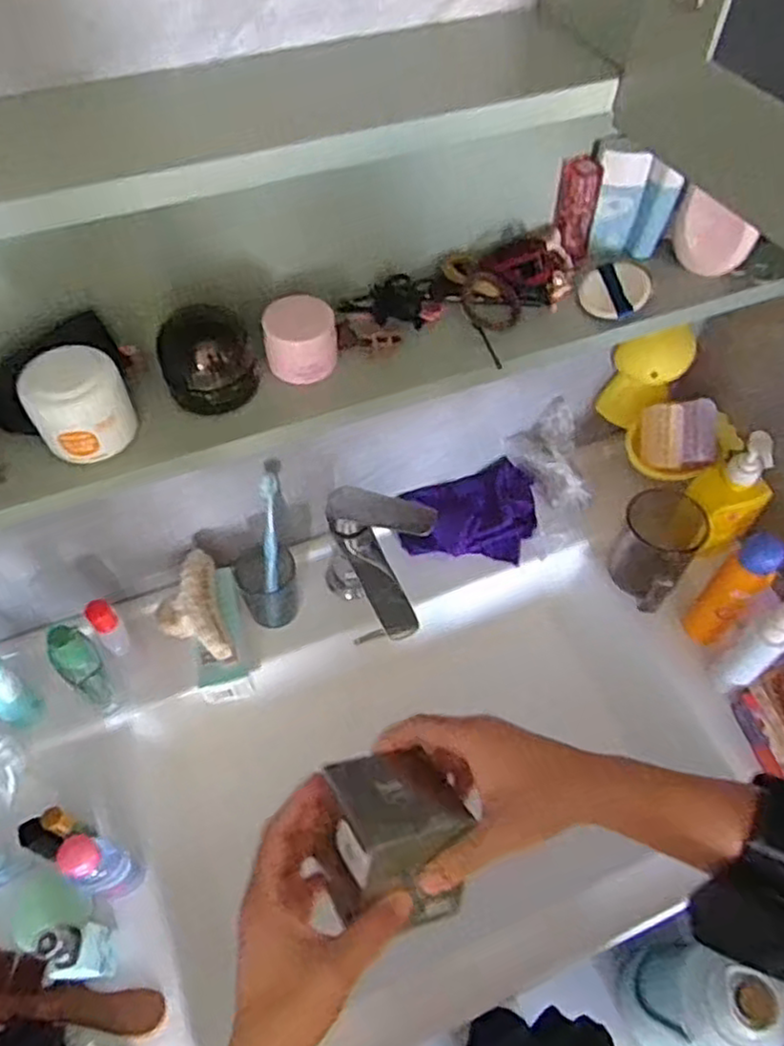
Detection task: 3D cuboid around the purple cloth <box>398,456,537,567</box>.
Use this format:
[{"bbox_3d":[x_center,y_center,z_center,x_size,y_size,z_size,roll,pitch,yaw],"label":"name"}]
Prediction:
[{"bbox_3d":[0.098,-0.003,0.826,0.167,0.045,0.111,-18,58,-13],"label":"purple cloth"}]

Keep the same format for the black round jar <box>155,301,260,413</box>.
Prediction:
[{"bbox_3d":[-0.124,-0.109,0.473,0.059,0.049,0.049,-17,58,-12],"label":"black round jar"}]

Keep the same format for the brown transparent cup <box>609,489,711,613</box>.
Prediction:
[{"bbox_3d":[0.290,0.024,0.781,0.083,0.081,0.123,29,60,18],"label":"brown transparent cup"}]

